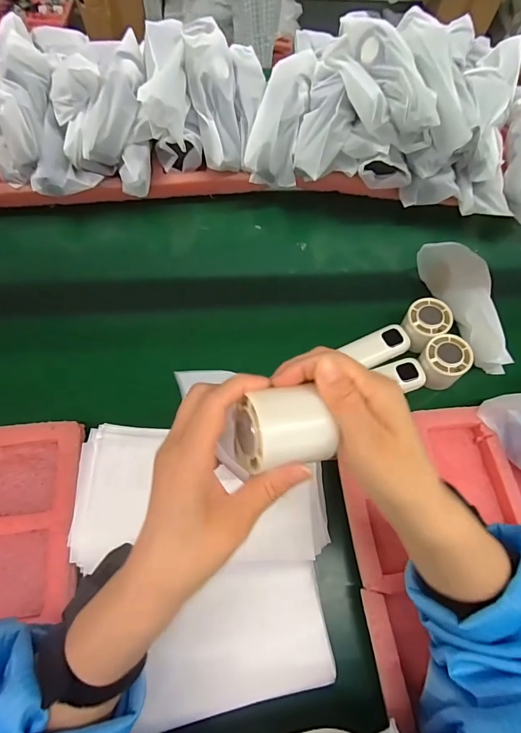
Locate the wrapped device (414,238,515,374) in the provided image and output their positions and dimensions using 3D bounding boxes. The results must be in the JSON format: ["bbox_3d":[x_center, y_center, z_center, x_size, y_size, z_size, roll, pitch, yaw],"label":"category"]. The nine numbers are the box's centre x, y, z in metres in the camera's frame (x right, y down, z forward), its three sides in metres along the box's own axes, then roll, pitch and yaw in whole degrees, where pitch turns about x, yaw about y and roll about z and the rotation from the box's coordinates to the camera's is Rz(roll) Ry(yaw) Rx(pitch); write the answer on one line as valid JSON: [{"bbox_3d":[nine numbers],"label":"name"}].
[{"bbox_3d":[0.281,-0.086,0.518,0.062,0.055,0.193,-8,64,-8],"label":"wrapped device"}]

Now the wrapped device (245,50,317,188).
[{"bbox_3d":[0.038,-0.385,0.582,0.071,0.048,0.204,16,92,4],"label":"wrapped device"}]

